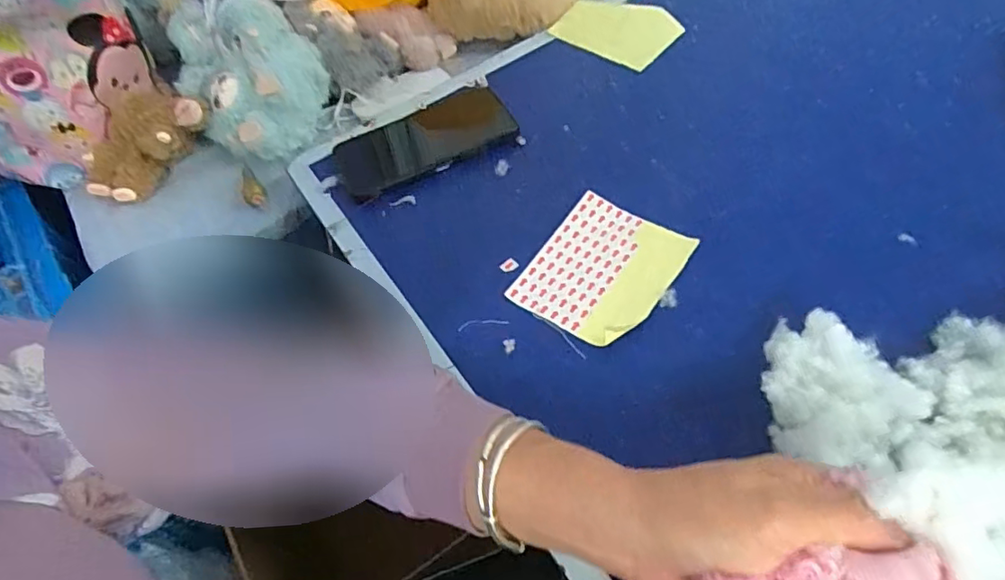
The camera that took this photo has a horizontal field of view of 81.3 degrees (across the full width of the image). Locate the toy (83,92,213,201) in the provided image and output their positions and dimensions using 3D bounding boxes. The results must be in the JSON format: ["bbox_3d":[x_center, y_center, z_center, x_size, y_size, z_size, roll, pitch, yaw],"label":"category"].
[{"bbox_3d":[-0.373,-0.149,0.604,0.092,0.061,0.122,13,58,18],"label":"toy"}]

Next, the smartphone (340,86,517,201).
[{"bbox_3d":[-0.074,-0.143,0.557,0.168,0.009,0.086,-28,56,-10],"label":"smartphone"}]

